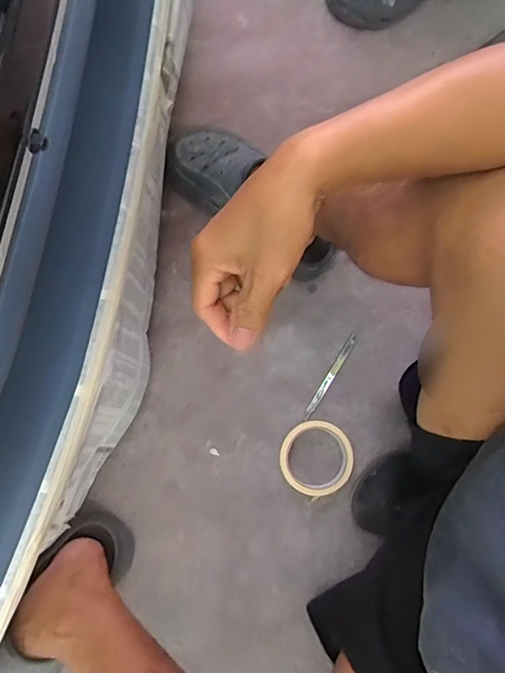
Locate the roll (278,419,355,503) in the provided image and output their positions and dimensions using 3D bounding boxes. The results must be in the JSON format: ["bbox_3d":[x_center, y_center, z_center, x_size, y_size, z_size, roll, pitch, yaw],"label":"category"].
[{"bbox_3d":[0.086,0.163,0.651,0.097,0.019,0.097,0,79,0],"label":"roll"}]

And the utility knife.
[{"bbox_3d":[0.112,0.054,0.685,0.013,0.004,0.140,33,81,6],"label":"utility knife"}]

